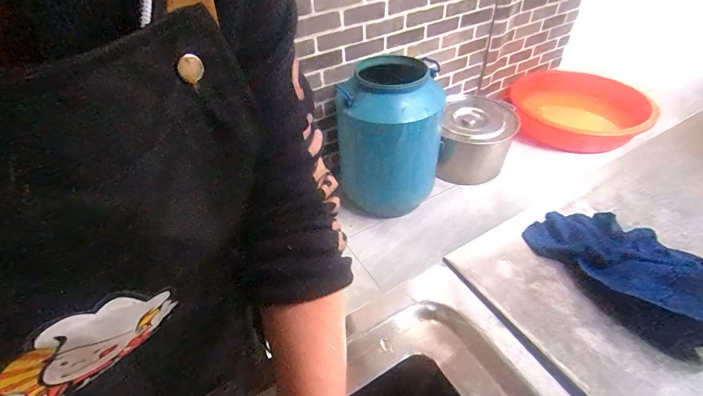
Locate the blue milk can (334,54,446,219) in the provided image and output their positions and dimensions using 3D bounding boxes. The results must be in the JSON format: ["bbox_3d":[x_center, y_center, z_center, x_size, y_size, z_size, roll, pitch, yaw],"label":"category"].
[{"bbox_3d":[0.156,-0.231,1.448,0.361,0.497,0.362,19,48,23],"label":"blue milk can"}]

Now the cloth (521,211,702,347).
[{"bbox_3d":[0.282,0.066,0.377,0.104,0.037,0.191,-30,48,-25],"label":"cloth"}]

